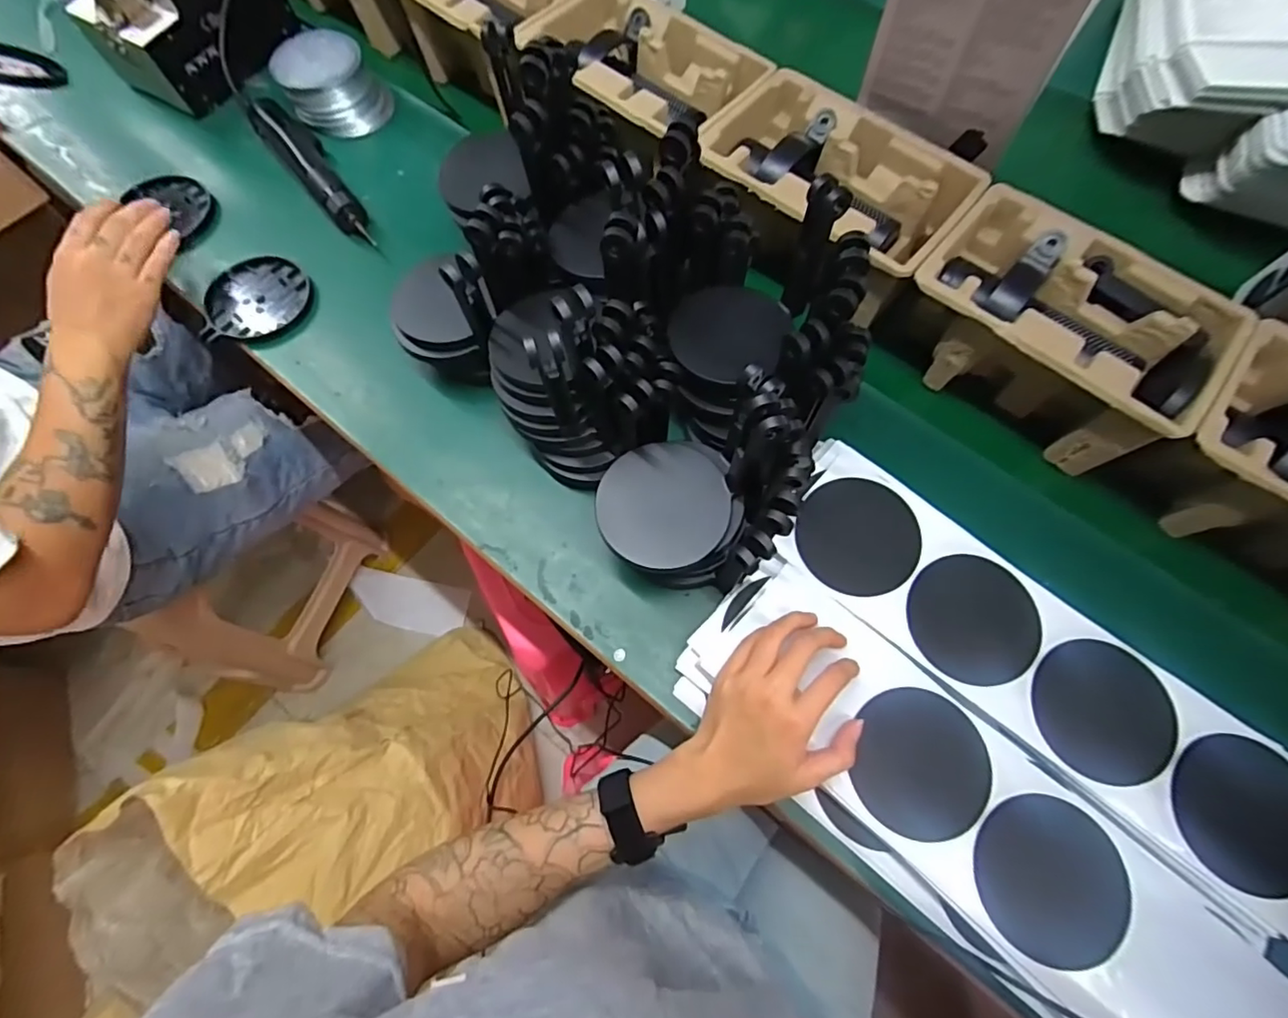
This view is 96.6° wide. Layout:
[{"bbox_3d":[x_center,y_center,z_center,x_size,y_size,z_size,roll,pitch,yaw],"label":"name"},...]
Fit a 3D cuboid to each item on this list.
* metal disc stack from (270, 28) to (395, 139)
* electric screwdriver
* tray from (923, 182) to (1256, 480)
[{"bbox_3d":[-0.359,-0.493,0.666,0.115,0.066,0.088,-16,69,-9],"label":"metal disc stack"},{"bbox_3d":[-0.357,-0.368,0.622,0.044,0.036,0.225,-36,73,-16],"label":"electric screwdriver"},{"bbox_3d":[0.345,-0.150,0.497,0.226,0.101,0.138,38,70,12],"label":"tray"}]

